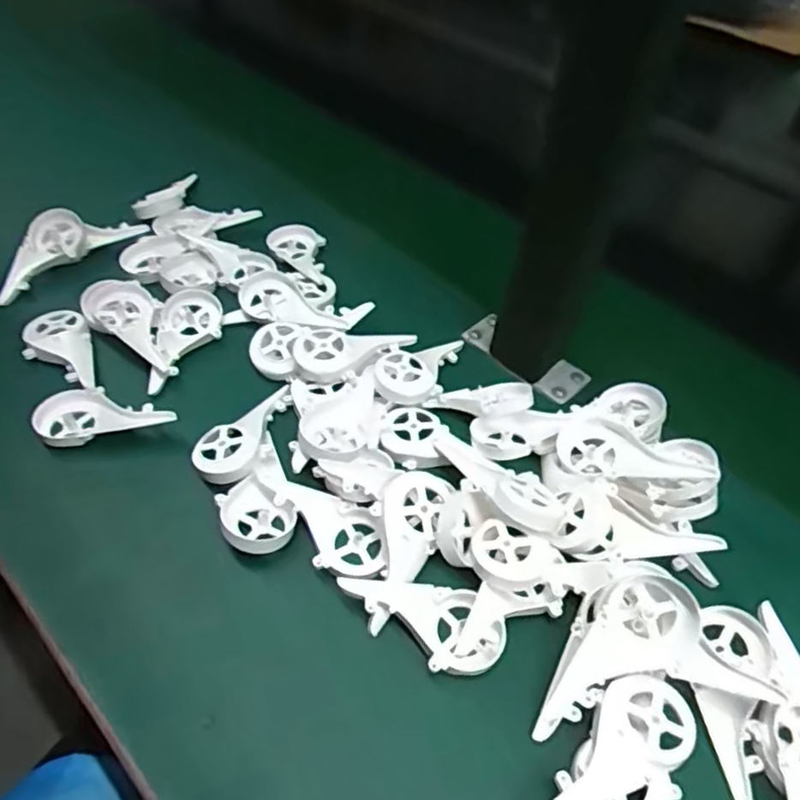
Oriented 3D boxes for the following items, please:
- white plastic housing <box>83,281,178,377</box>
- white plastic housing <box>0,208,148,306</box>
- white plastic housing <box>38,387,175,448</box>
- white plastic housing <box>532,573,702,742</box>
[{"bbox_3d":[-0.206,-0.054,0.498,0.048,0.021,0.112,-27,57,-24],"label":"white plastic housing"},{"bbox_3d":[-0.290,-0.133,0.547,0.057,0.023,0.128,32,55,21],"label":"white plastic housing"},{"bbox_3d":[-0.203,0.009,0.447,0.088,0.018,0.045,-9,51,-12],"label":"white plastic housing"},{"bbox_3d":[0.107,0.132,0.338,0.102,0.021,0.049,-39,59,-2],"label":"white plastic housing"}]

